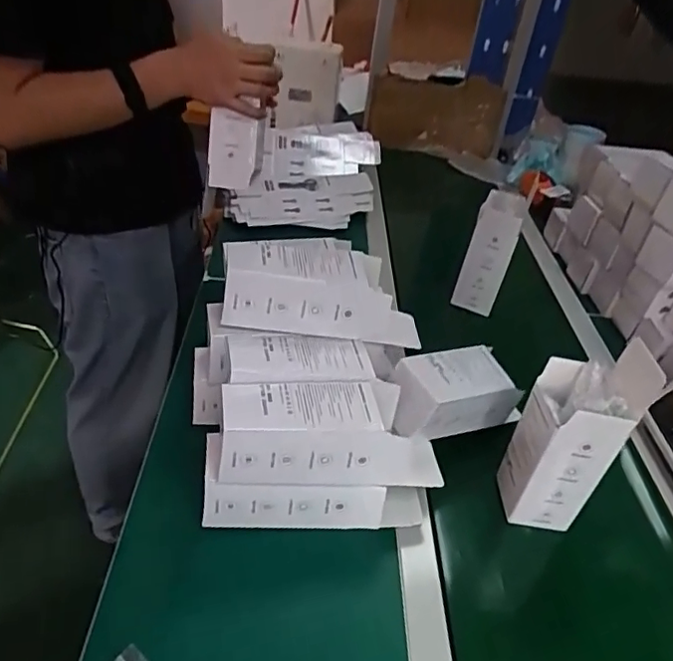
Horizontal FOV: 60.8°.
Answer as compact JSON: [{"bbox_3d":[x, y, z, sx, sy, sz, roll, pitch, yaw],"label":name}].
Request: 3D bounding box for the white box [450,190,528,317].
[{"bbox_3d":[0.253,-0.129,0.956,0.068,0.199,0.080,17,40,11],"label":"white box"}]

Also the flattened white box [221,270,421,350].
[{"bbox_3d":[-0.011,-0.024,0.670,0.232,0.074,0.011,7,28,-13],"label":"flattened white box"}]

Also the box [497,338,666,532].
[{"bbox_3d":[0.252,0.112,0.626,0.084,0.226,0.085,6,39,-2],"label":"box"}]

